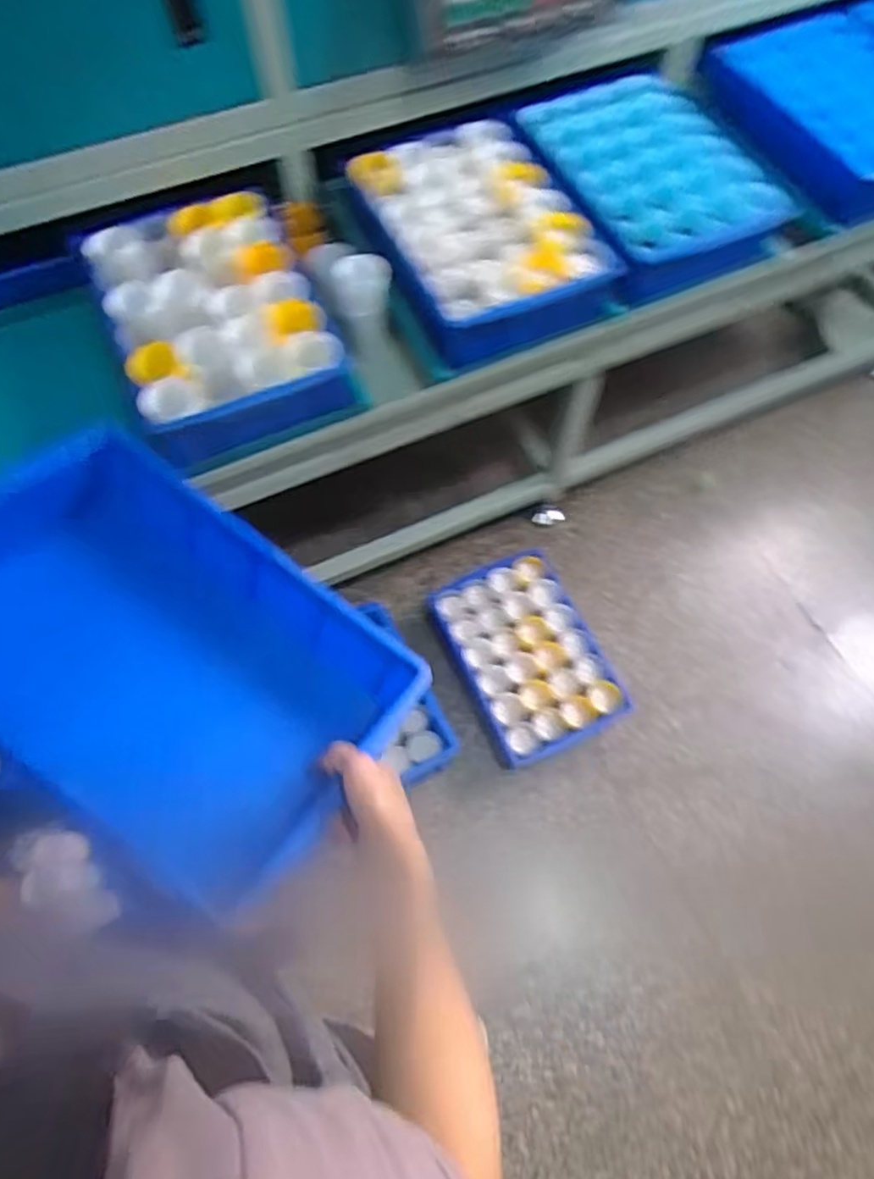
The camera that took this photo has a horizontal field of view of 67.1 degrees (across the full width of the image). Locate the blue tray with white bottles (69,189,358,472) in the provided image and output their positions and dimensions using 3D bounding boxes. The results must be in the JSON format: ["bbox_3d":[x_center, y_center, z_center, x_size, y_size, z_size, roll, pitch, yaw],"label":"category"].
[{"bbox_3d":[-0.320,-0.402,0.934,0.267,0.099,0.421,-23,67,-10],"label":"blue tray with white bottles"}]

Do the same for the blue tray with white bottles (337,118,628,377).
[{"bbox_3d":[0.059,-0.550,1.017,0.296,0.079,0.408,-19,66,-9],"label":"blue tray with white bottles"}]

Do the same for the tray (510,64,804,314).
[{"bbox_3d":[0.345,-0.679,1.071,0.346,0.071,0.443,-17,66,-8],"label":"tray"}]

